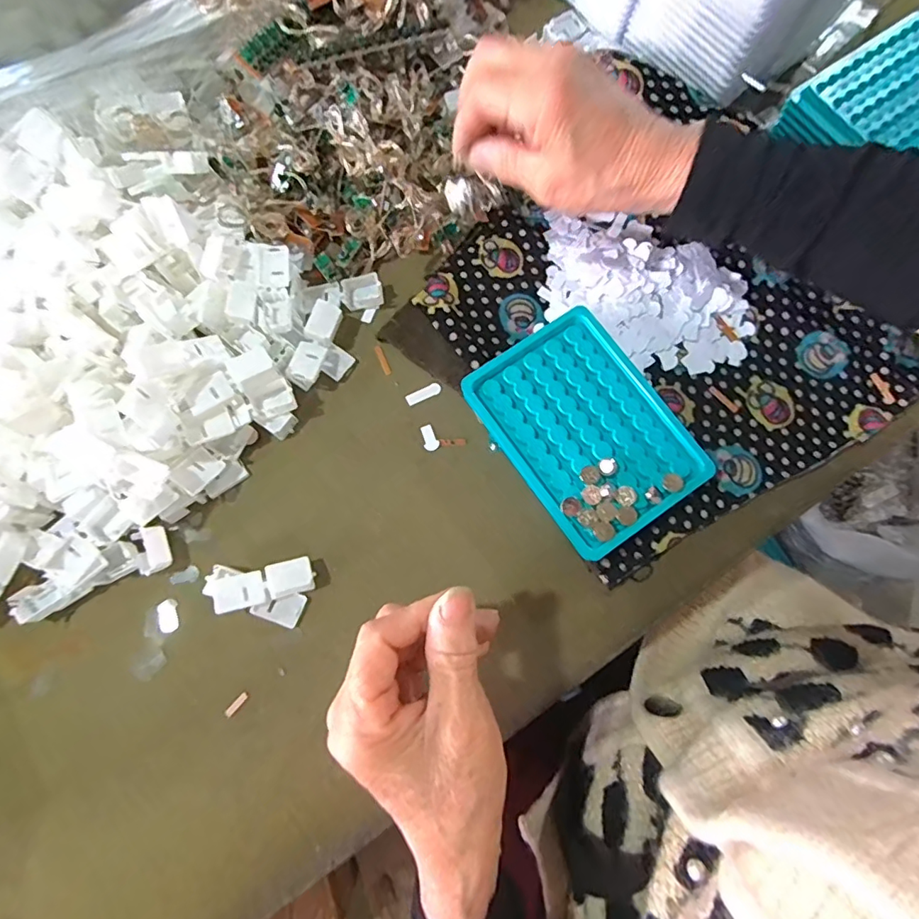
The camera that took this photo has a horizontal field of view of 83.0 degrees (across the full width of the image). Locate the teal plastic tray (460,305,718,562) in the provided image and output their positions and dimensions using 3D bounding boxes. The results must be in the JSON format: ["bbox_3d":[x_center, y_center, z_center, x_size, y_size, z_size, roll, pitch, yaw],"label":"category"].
[{"bbox_3d":[0.075,-0.018,0.318,0.095,0.028,0.131,-34,79,-9],"label":"teal plastic tray"}]

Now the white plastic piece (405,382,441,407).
[{"bbox_3d":[-0.024,-0.043,0.342,0.024,0.004,0.008,-26,78,-7],"label":"white plastic piece"}]

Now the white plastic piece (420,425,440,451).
[{"bbox_3d":[-0.019,-0.014,0.334,0.009,0.004,0.018,-22,77,-6],"label":"white plastic piece"}]

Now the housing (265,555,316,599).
[{"bbox_3d":[-0.099,0.069,0.305,0.024,0.019,0.020,-13,80,-4],"label":"housing"}]

